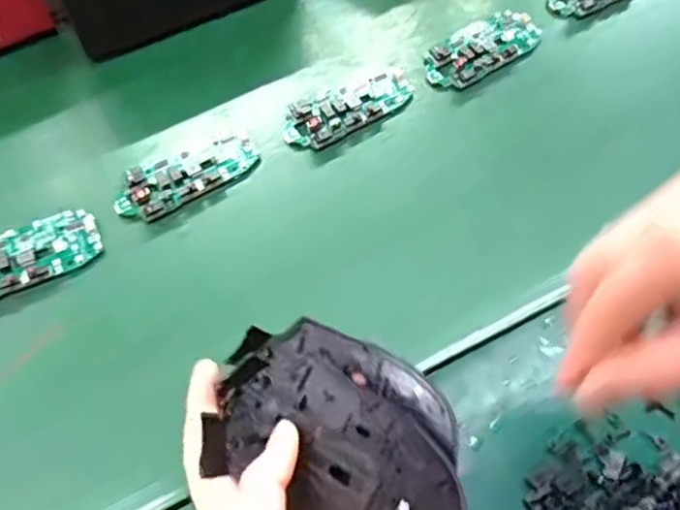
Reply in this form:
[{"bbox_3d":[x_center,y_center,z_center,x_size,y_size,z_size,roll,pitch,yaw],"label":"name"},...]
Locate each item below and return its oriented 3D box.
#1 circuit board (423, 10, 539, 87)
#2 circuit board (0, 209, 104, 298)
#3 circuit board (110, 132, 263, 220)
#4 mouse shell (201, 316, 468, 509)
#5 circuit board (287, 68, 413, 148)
[{"bbox_3d":[0.106,-0.155,0.483,0.095,0.009,0.048,-30,63,-15],"label":"circuit board"},{"bbox_3d":[-0.198,0.000,0.398,0.096,0.010,0.047,-24,61,-12],"label":"circuit board"},{"bbox_3d":[-0.102,-0.055,0.426,0.096,0.014,0.039,-30,63,-15],"label":"circuit board"},{"bbox_3d":[0.002,0.083,0.289,0.119,0.036,0.084,26,94,19],"label":"mouse shell"},{"bbox_3d":[0.005,-0.108,0.454,0.098,0.009,0.045,-30,63,-15],"label":"circuit board"}]

